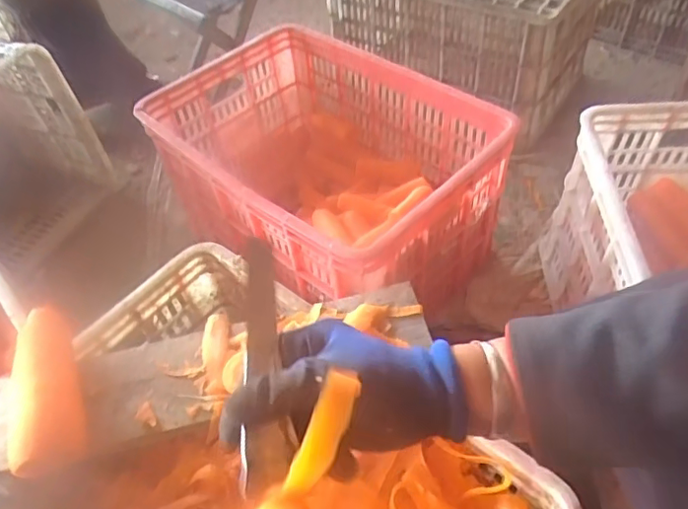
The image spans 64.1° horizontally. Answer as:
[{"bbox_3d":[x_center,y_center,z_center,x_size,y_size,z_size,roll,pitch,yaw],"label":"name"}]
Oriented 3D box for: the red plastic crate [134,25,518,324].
[{"bbox_3d":[-0.027,-0.113,0.928,0.515,0.299,0.362,32,61,28],"label":"red plastic crate"}]

